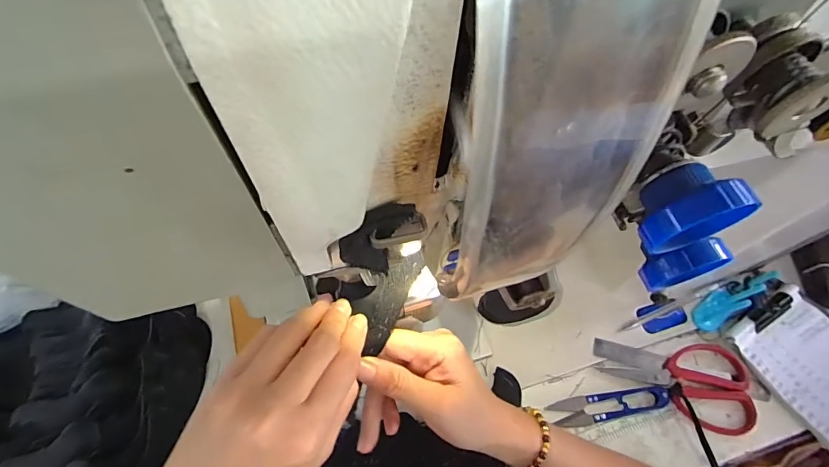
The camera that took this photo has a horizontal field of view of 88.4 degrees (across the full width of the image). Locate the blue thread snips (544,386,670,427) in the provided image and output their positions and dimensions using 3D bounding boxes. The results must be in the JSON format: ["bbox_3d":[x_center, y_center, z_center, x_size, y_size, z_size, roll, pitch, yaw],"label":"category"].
[{"bbox_3d":[0.191,0.170,0.418,0.117,0.008,0.026,-5,57,-4],"label":"blue thread snips"}]

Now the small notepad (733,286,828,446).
[{"bbox_3d":[0.416,0.138,0.431,0.112,0.018,0.144,-25,61,-16],"label":"small notepad"}]

